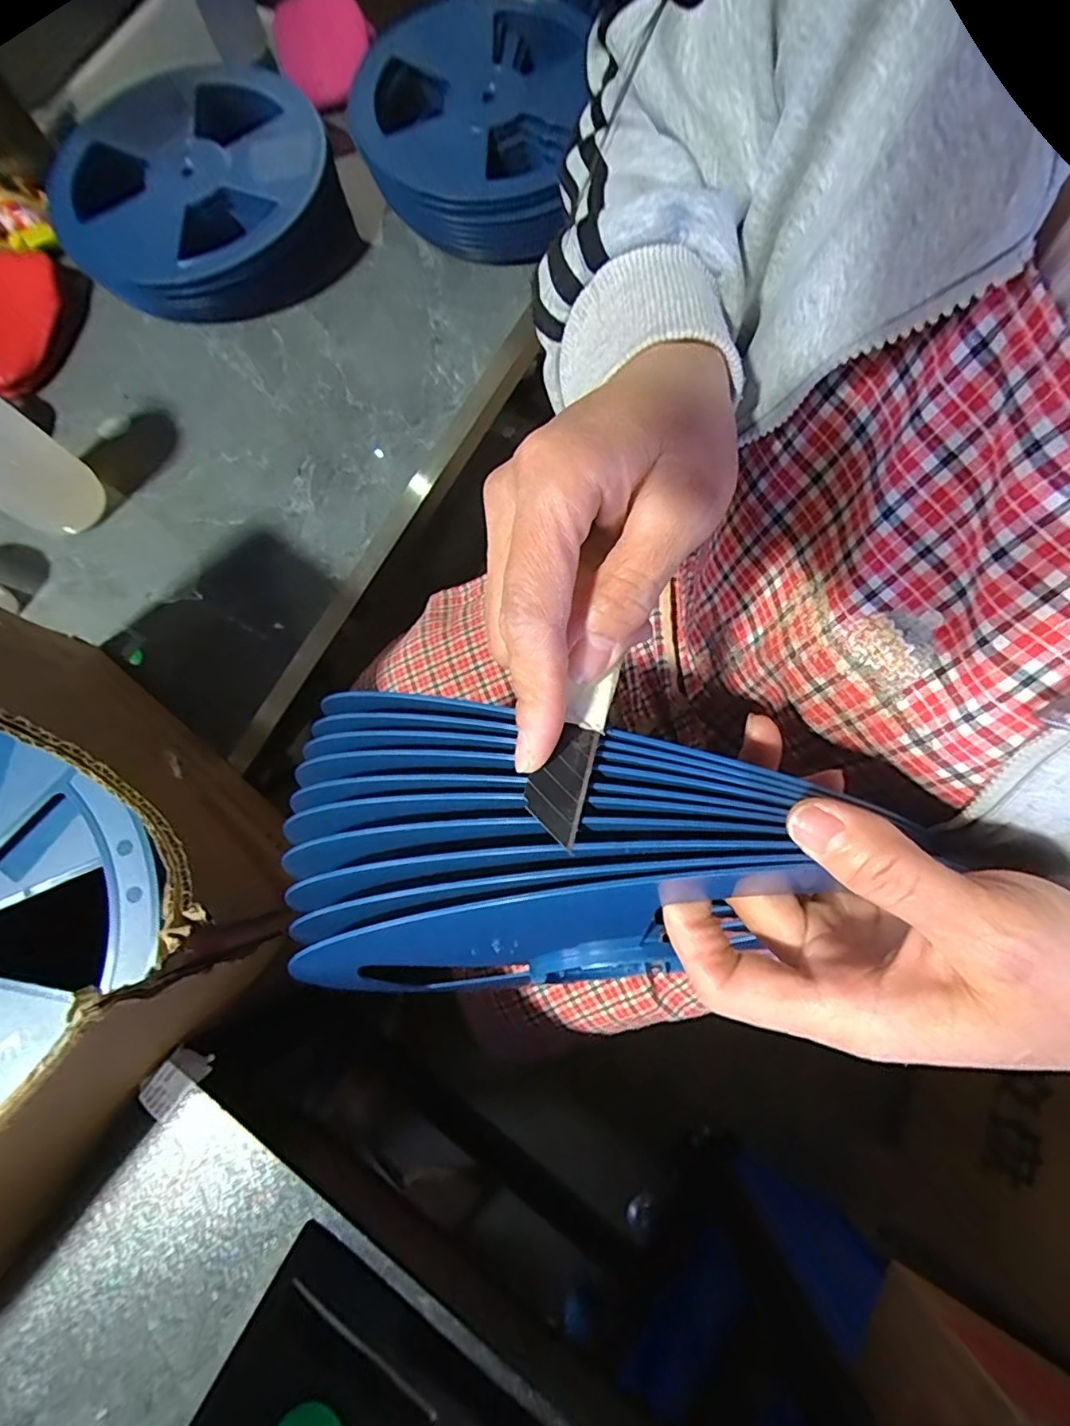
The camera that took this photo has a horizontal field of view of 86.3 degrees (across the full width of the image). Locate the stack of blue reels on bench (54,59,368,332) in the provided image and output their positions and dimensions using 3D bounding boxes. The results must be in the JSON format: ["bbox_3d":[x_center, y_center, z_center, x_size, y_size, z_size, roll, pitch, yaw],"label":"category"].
[{"bbox_3d":[-0.390,-0.634,0.682,0.306,0.090,0.340,40,80,10],"label":"stack of blue reels on bench"}]

